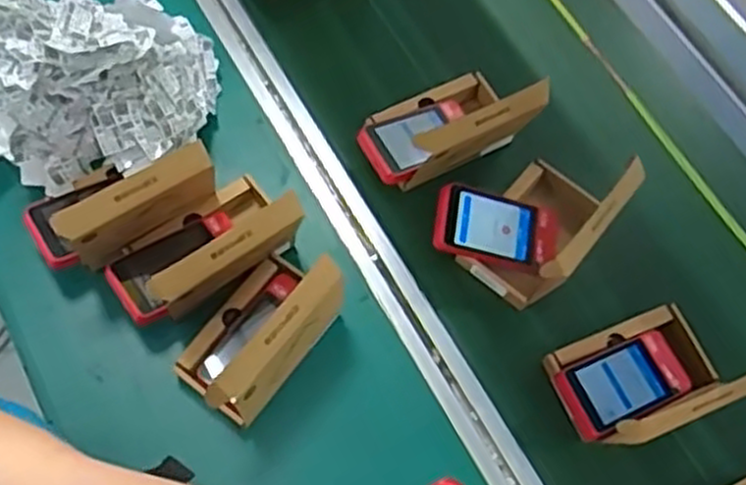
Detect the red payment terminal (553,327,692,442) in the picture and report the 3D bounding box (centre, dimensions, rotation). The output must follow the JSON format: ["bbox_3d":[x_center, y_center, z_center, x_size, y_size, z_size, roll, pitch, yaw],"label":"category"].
[{"bbox_3d":[0.227,0.125,0.692,0.125,0.022,0.063,-21,69,-24],"label":"red payment terminal"}]

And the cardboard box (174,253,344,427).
[{"bbox_3d":[-0.095,0.071,0.637,0.086,0.116,0.133,36,71,12],"label":"cardboard box"}]

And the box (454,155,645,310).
[{"bbox_3d":[0.161,-0.026,0.704,0.095,0.094,0.145,37,71,12],"label":"box"}]

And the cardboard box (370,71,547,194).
[{"bbox_3d":[0.077,-0.127,0.741,0.139,0.117,0.098,-27,71,-12],"label":"cardboard box"}]

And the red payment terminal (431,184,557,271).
[{"bbox_3d":[0.117,-0.011,0.724,0.127,0.028,0.065,11,66,-20],"label":"red payment terminal"}]

